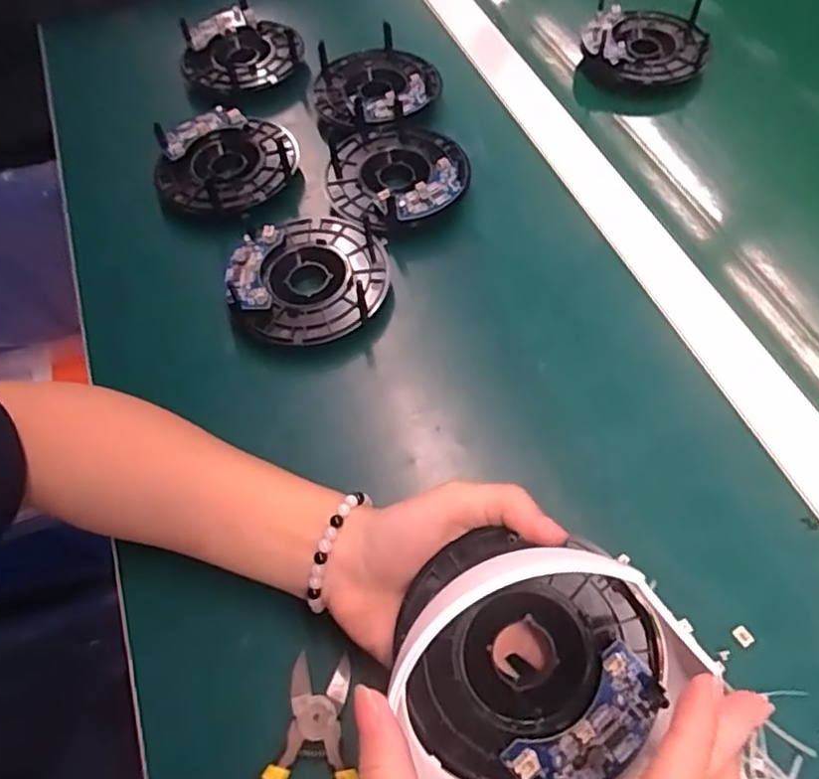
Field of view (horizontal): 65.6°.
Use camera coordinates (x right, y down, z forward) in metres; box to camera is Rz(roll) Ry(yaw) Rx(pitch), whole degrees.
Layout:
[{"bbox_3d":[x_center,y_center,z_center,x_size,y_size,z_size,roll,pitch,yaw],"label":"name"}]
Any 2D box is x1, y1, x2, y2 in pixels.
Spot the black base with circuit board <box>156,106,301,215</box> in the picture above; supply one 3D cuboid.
[{"bbox_3d":[-0.131,-0.162,0.455,0.098,0.023,0.086,-9,58,-1],"label":"black base with circuit board"}]

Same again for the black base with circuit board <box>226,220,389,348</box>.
[{"bbox_3d":[-0.064,-0.071,0.407,0.097,0.028,0.099,-8,58,-1],"label":"black base with circuit board"}]

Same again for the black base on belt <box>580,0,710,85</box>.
[{"bbox_3d":[0.191,-0.283,0.527,0.094,0.043,0.083,8,59,9],"label":"black base on belt"}]

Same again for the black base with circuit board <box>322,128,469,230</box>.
[{"bbox_3d":[-0.009,-0.150,0.449,0.096,0.031,0.092,-4,58,2],"label":"black base with circuit board"}]

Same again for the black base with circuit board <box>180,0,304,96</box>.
[{"bbox_3d":[-0.143,-0.282,0.528,0.092,0.030,0.090,-2,58,3],"label":"black base with circuit board"}]

